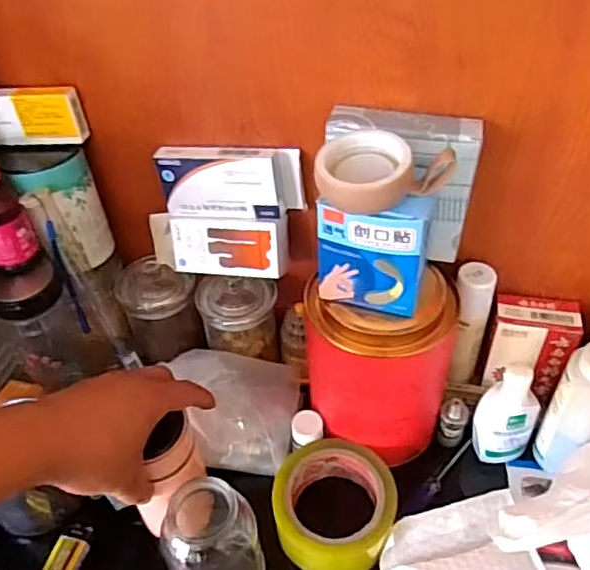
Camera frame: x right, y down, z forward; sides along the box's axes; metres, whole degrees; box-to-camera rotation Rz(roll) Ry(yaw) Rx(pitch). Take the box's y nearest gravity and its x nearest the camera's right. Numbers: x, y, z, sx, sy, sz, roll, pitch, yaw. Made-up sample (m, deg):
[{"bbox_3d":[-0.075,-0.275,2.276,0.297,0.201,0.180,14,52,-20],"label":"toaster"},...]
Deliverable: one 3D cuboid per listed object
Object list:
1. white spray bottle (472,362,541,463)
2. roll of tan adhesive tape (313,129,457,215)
[{"bbox_3d":[0.191,0.116,0.538,0.050,0.109,0.042,22,49,25],"label":"white spray bottle"},{"bbox_3d":[0.060,-0.076,0.404,0.089,0.033,0.050,7,44,12],"label":"roll of tan adhesive tape"}]

